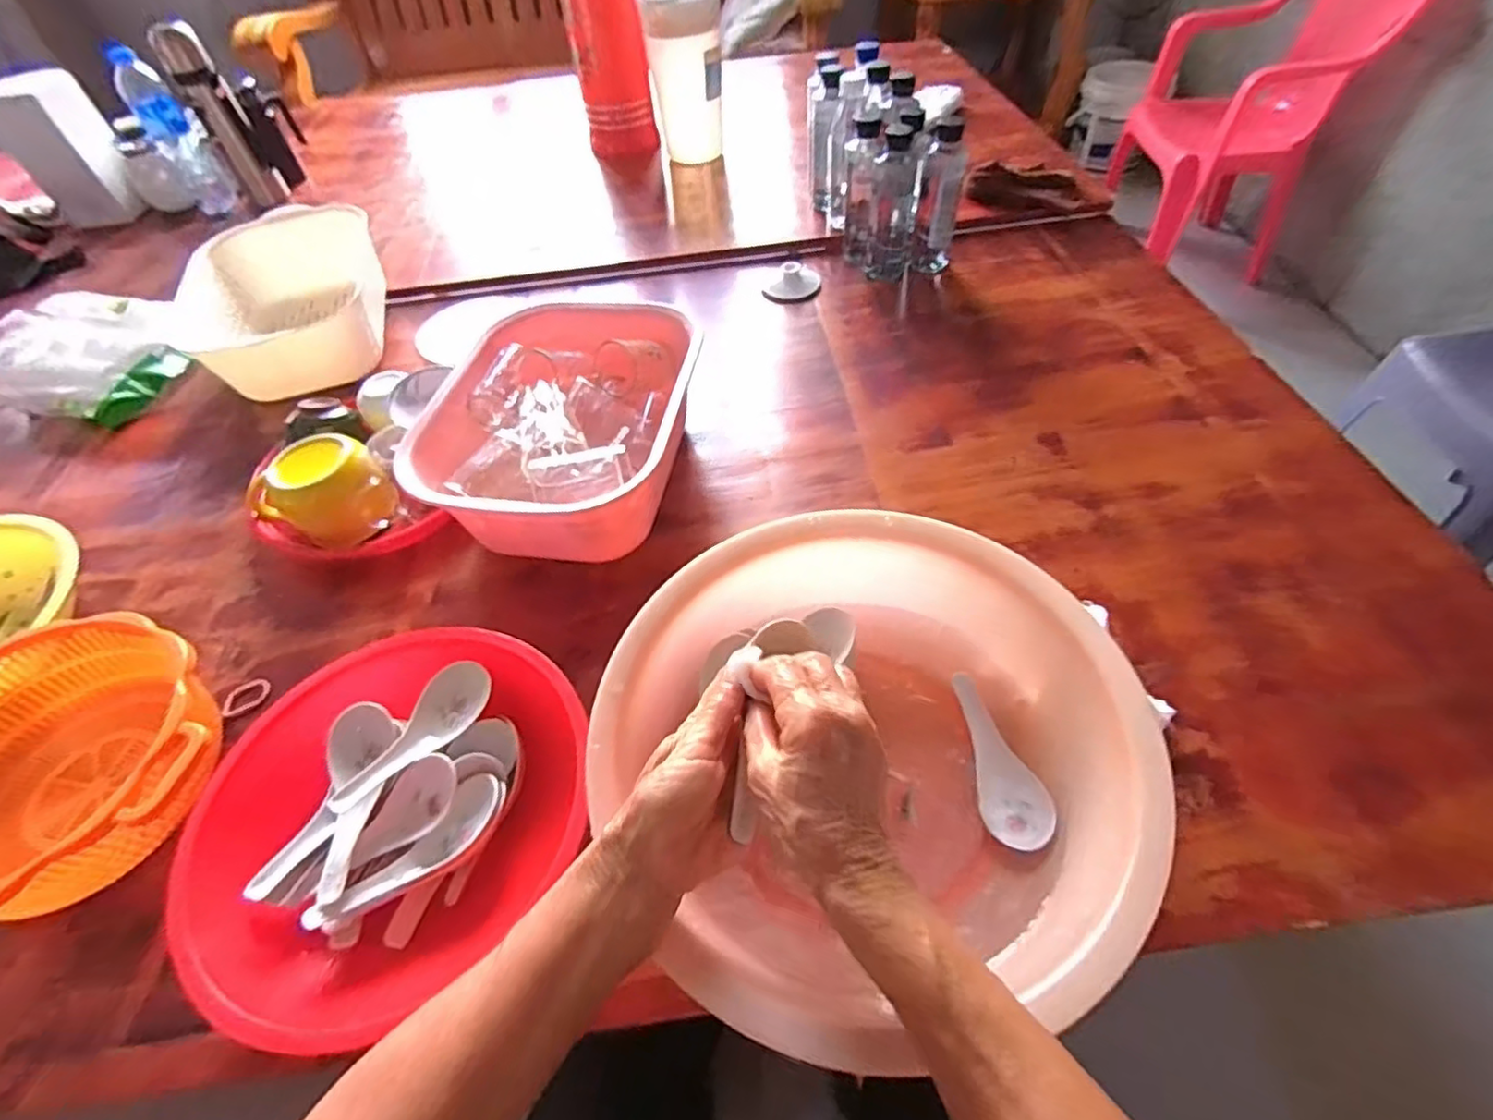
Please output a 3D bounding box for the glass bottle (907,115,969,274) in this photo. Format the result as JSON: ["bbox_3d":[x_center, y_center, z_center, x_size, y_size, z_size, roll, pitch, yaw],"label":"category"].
[{"bbox_3d":[0.249,-0.468,0.847,0.055,0.168,0.048,13,54,14],"label":"glass bottle"}]

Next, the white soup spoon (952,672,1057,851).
[{"bbox_3d":[0.176,0.138,0.455,0.042,0.025,0.120,-20,55,17],"label":"white soup spoon"}]

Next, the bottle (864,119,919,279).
[{"bbox_3d":[0.186,-0.455,0.845,0.060,0.166,0.047,14,54,15],"label":"bottle"}]

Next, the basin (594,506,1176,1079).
[{"bbox_3d":[0.074,0.117,0.432,0.313,0.109,0.303,-4,52,1],"label":"basin"}]

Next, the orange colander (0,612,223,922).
[{"bbox_3d":[-0.514,0.154,0.482,0.222,0.081,0.228,-2,52,3],"label":"orange colander"}]

